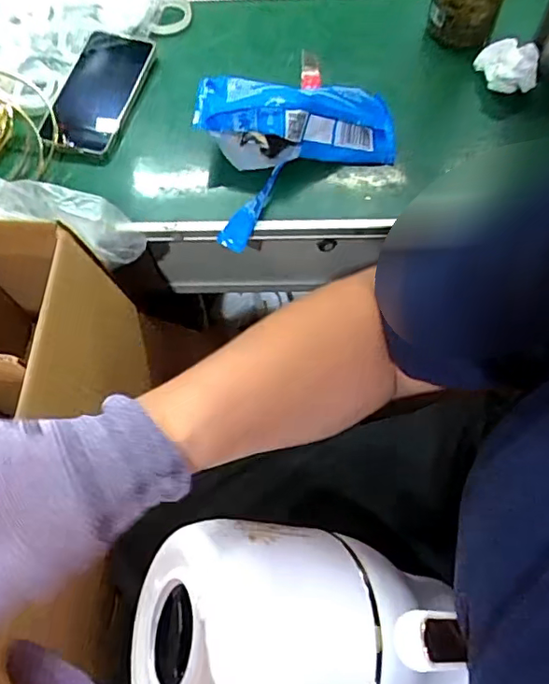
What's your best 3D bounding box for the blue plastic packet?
[{"bbox_3d":[0.021,-0.179,0.526,0.191,0.063,0.155,-1,64,2],"label":"blue plastic packet"}]

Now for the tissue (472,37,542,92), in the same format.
[{"bbox_3d":[0.243,-0.291,0.576,0.053,0.034,0.056,2,64,3],"label":"tissue"}]

